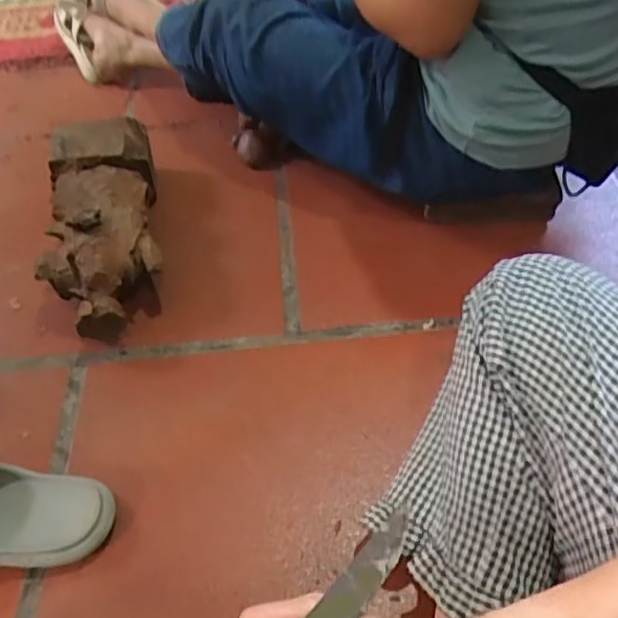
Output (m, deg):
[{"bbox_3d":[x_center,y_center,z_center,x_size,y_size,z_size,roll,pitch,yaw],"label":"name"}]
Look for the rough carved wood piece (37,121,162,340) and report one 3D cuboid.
[{"bbox_3d":[-0.272,-0.113,0.833,0.139,0.104,0.359,-11,47,-6],"label":"rough carved wood piece"}]

